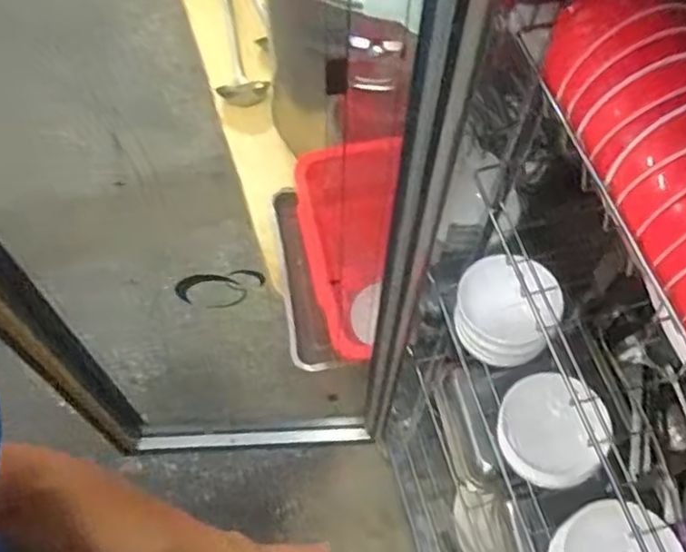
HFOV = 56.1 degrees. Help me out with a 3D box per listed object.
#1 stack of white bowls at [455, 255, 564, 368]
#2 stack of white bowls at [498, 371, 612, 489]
[{"bbox_3d":[0.214,0.039,0.826,0.119,0.138,0.070,22,19,21],"label":"stack of white bowls"},{"bbox_3d":[0.254,0.181,0.762,0.125,0.055,0.121,-41,63,22],"label":"stack of white bowls"}]

